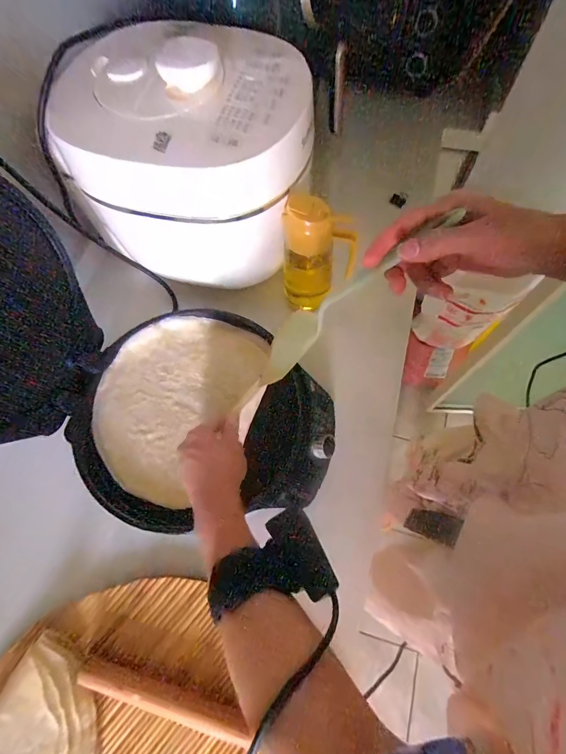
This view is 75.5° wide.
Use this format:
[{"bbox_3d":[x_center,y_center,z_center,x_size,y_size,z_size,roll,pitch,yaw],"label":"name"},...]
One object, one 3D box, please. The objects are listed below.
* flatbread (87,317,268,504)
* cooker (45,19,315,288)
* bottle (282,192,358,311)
[{"bbox_3d":[-0.142,0.031,0.483,0.207,0.019,0.241,18,72,5],"label":"flatbread"},{"bbox_3d":[-0.111,-0.292,0.486,0.270,0.202,0.236,11,68,7],"label":"cooker"},{"bbox_3d":[0.046,-0.163,0.506,0.092,0.161,0.064,-7,67,-1],"label":"bottle"}]

